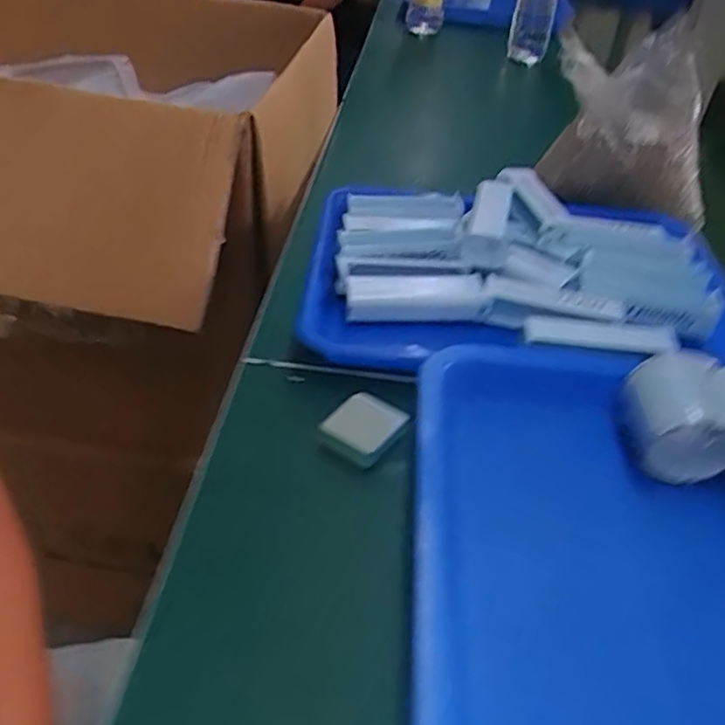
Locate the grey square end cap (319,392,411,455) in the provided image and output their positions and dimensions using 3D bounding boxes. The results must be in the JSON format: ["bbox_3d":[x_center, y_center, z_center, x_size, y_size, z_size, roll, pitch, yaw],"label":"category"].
[{"bbox_3d":[0.000,0.038,0.412,0.041,0.011,0.044,28,44,24],"label":"grey square end cap"}]

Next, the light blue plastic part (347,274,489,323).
[{"bbox_3d":[0.040,-0.047,0.505,0.102,0.024,0.030,3,39,-5],"label":"light blue plastic part"}]

